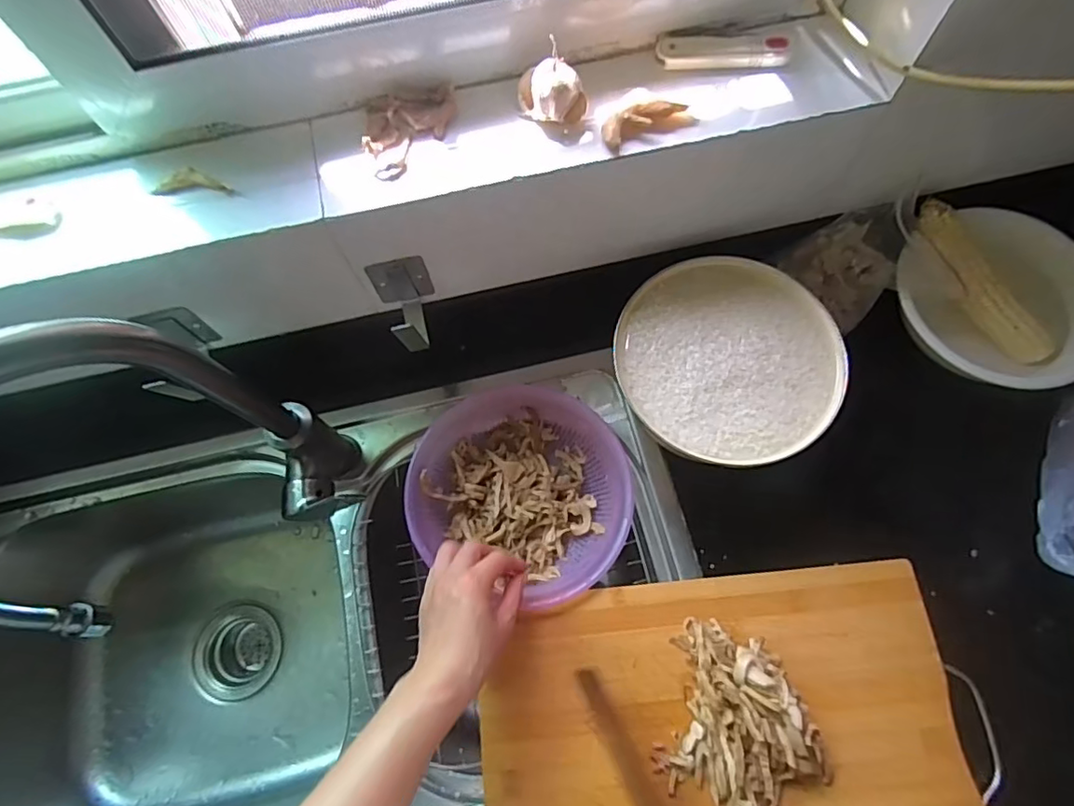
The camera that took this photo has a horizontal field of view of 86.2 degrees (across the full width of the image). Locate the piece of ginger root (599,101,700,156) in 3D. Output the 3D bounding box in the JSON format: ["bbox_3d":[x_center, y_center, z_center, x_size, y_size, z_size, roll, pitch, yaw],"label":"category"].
[{"bbox_3d":[0.083,-0.210,0.431,0.069,0.015,0.022,-19,70,-5],"label":"piece of ginger root"}]

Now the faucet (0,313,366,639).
[{"bbox_3d":[-0.270,0.059,0.383,0.228,0.320,0.078,-40,73,-12],"label":"faucet"}]

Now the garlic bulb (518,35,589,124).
[{"bbox_3d":[0.012,-0.231,0.422,0.036,0.037,0.042,-33,71,-10],"label":"garlic bulb"}]

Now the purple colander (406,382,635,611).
[{"bbox_3d":[-0.013,0.084,0.569,0.200,0.073,0.199,-1,69,2],"label":"purple colander"}]

